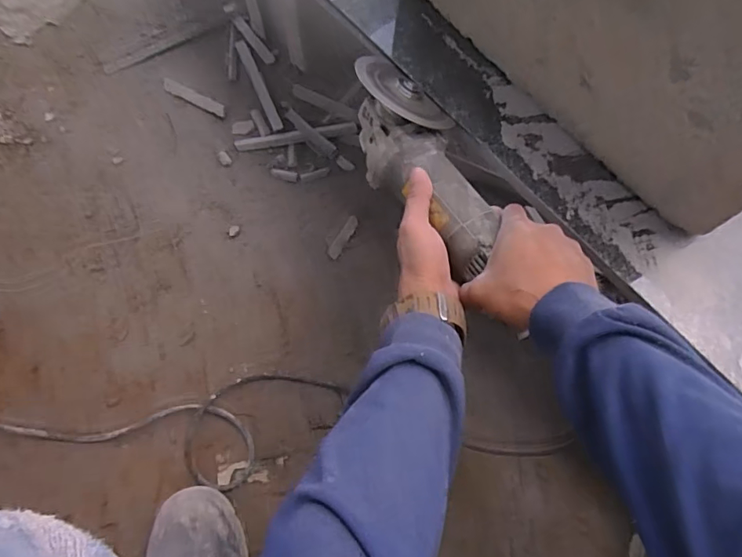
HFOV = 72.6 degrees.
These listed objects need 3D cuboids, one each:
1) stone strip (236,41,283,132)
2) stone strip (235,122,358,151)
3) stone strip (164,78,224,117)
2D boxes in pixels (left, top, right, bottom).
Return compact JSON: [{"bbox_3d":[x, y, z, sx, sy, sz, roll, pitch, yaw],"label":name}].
[{"bbox_3d":[-0.178,-0.309,0.800,0.018,0.005,0.181,-22,71,-8],"label":"stone strip"},{"bbox_3d":[-0.112,-0.215,0.767,0.182,0.007,0.020,-9,70,-4],"label":"stone strip"},{"bbox_3d":[-0.278,-0.284,0.792,0.116,0.004,0.021,27,72,9],"label":"stone strip"}]

